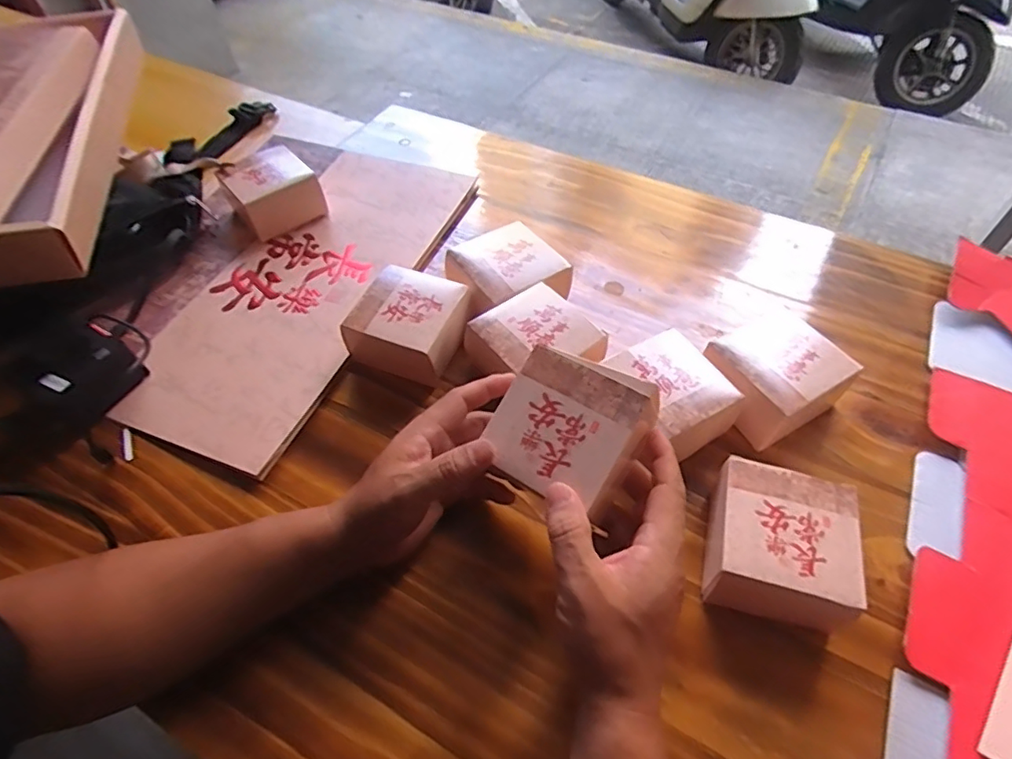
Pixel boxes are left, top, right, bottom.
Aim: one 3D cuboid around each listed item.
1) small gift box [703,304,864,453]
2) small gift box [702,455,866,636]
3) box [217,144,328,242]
[{"bbox_3d":[0.219,-0.001,0.466,0.095,0.054,0.087,-24,54,-16],"label":"small gift box"},{"bbox_3d":[0.183,0.115,0.383,0.087,0.054,0.099,11,53,11],"label":"small gift box"},{"bbox_3d":[-0.255,-0.206,0.619,0.084,0.051,0.078,-34,58,-22],"label":"box"}]

